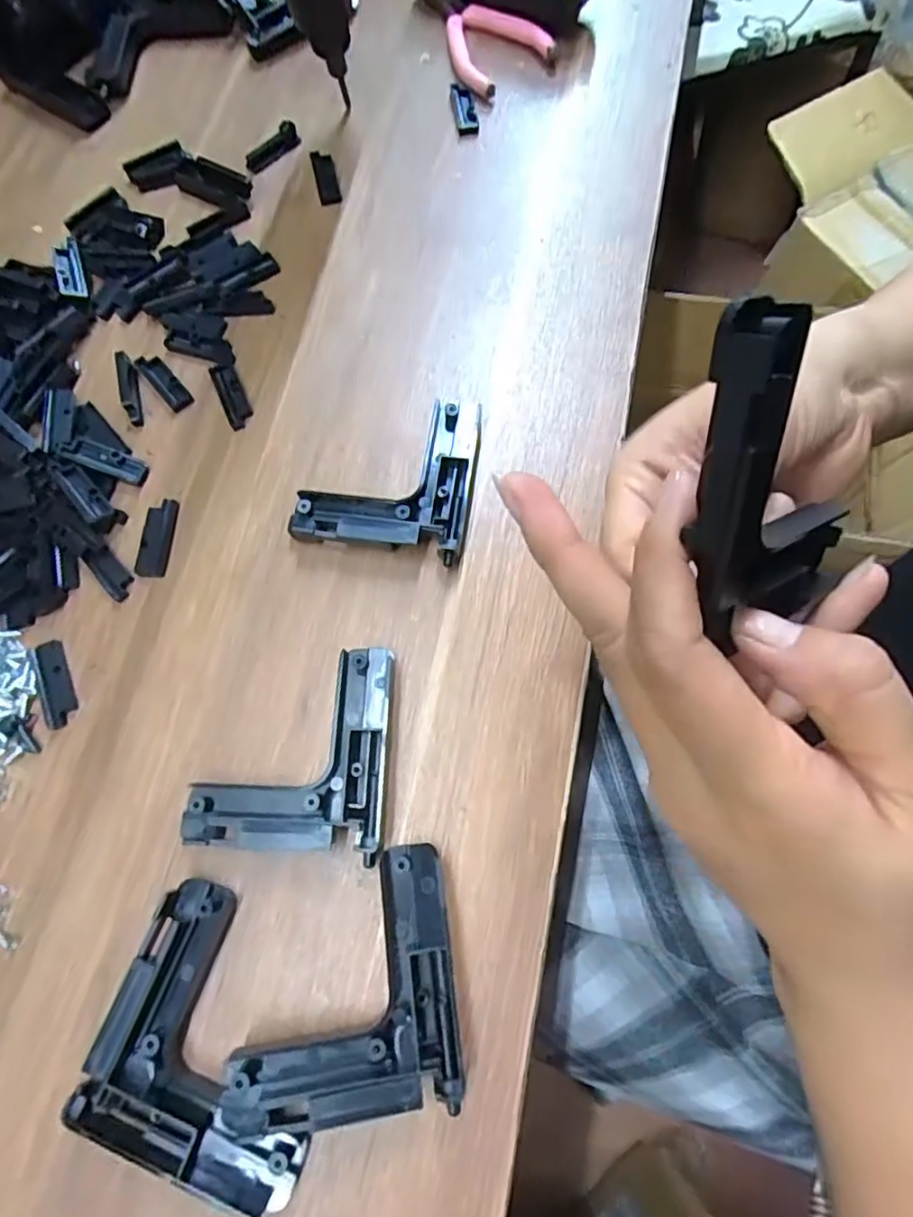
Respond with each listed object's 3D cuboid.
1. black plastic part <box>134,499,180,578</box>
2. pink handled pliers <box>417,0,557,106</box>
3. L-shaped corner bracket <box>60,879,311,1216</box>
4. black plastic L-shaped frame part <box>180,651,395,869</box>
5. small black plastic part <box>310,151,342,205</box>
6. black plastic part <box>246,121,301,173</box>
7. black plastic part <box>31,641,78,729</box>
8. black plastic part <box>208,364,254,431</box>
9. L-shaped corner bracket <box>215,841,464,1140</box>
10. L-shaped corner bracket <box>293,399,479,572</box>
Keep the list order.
[{"bbox_3d":[-0.131,-0.032,0.265,0.013,0.004,0.035,5,72,4],"label":"black plastic part"},{"bbox_3d":[0.007,-0.336,0.353,0.052,0.014,0.103,-37,74,-10],"label":"pink handled pliers"},{"bbox_3d":[-0.076,0.141,0.200,0.074,0.015,0.075,18,73,8],"label":"L-shaped corner bracket"},{"bbox_3d":[-0.060,0.051,0.230,0.072,0.015,0.077,5,72,4],"label":"black plastic L-shaped frame part"},{"bbox_3d":[-0.071,-0.234,0.327,0.012,0.004,0.036,-14,71,-2],"label":"small black plastic part"},{"bbox_3d":[-0.101,-0.255,0.334,0.013,0.008,0.035,41,78,14],"label":"black plastic part"},{"bbox_3d":[-0.163,0.030,0.245,0.013,0.004,0.036,-22,72,-5],"label":"black plastic part"},{"bbox_3d":[-0.106,-0.101,0.286,0.012,0.004,0.036,-23,72,-6],"label":"black plastic part"},{"bbox_3d":[-0.037,0.122,0.202,0.072,0.021,0.075,-5,71,1],"label":"L-shaped corner bracket"},{"bbox_3d":[-0.029,-0.060,0.264,0.073,0.014,0.076,9,72,5],"label":"L-shaped corner bracket"}]

